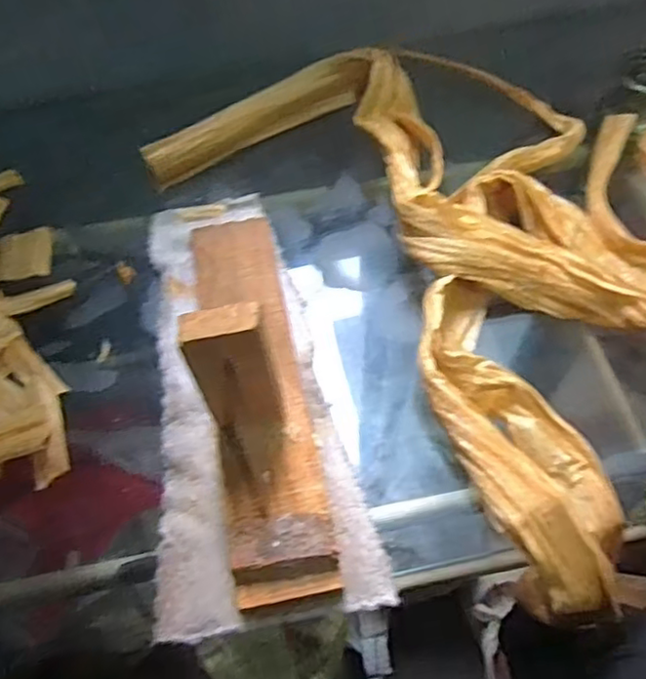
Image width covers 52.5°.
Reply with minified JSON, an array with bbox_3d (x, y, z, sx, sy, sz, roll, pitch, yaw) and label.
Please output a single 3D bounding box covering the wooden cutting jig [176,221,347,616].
[{"bbox_3d":[-0.045,0.002,0.388,0.059,0.111,0.270,-10,58,-5],"label":"wooden cutting jig"}]

